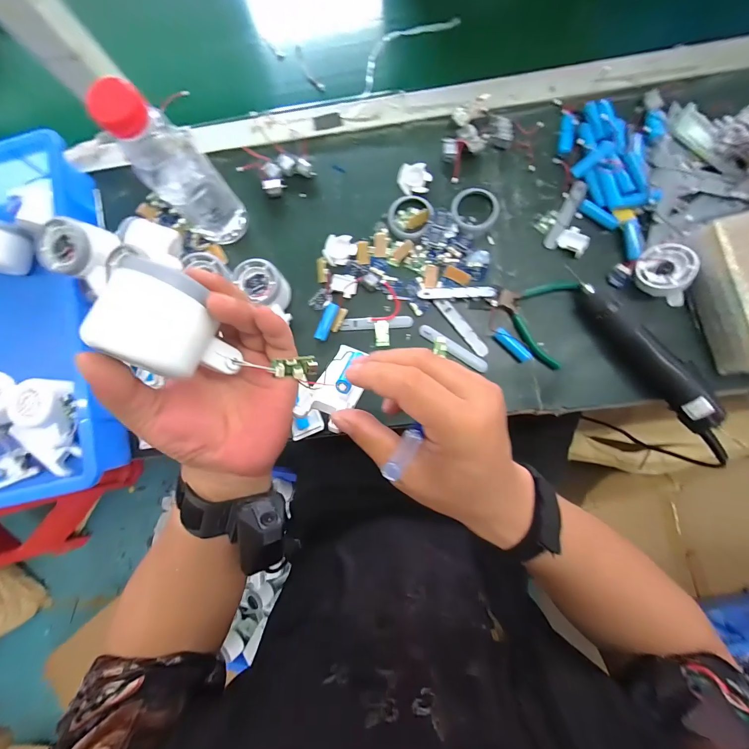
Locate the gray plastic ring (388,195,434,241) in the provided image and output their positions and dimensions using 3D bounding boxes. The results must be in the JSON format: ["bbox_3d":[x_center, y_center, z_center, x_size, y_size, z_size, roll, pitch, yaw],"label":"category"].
[{"bbox_3d":[0.047,-0.207,0.447,0.058,0.009,0.059,0,85,4],"label":"gray plastic ring"}]

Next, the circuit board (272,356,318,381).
[{"bbox_3d":[-0.056,-0.004,0.244,0.029,0.007,0.016,-6,87,-27],"label":"circuit board"}]

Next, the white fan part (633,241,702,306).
[{"bbox_3d":[0.344,-0.116,0.402,0.053,0.043,0.073,-22,84,1],"label":"white fan part"}]

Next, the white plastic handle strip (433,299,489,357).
[{"bbox_3d":[0.110,-0.060,0.429,0.016,0.006,0.091,-37,83,0],"label":"white plastic handle strip"}]

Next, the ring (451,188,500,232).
[{"bbox_3d":[0.130,-0.213,0.443,0.061,0.015,0.057,0,85,4],"label":"ring"}]

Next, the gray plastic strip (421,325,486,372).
[{"bbox_3d":[0.099,-0.033,0.431,0.095,0.008,0.015,34,88,6],"label":"gray plastic strip"}]

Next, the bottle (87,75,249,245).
[{"bbox_3d":[-0.208,-0.212,0.367,0.057,0.193,0.065,37,88,6],"label":"bottle"}]

